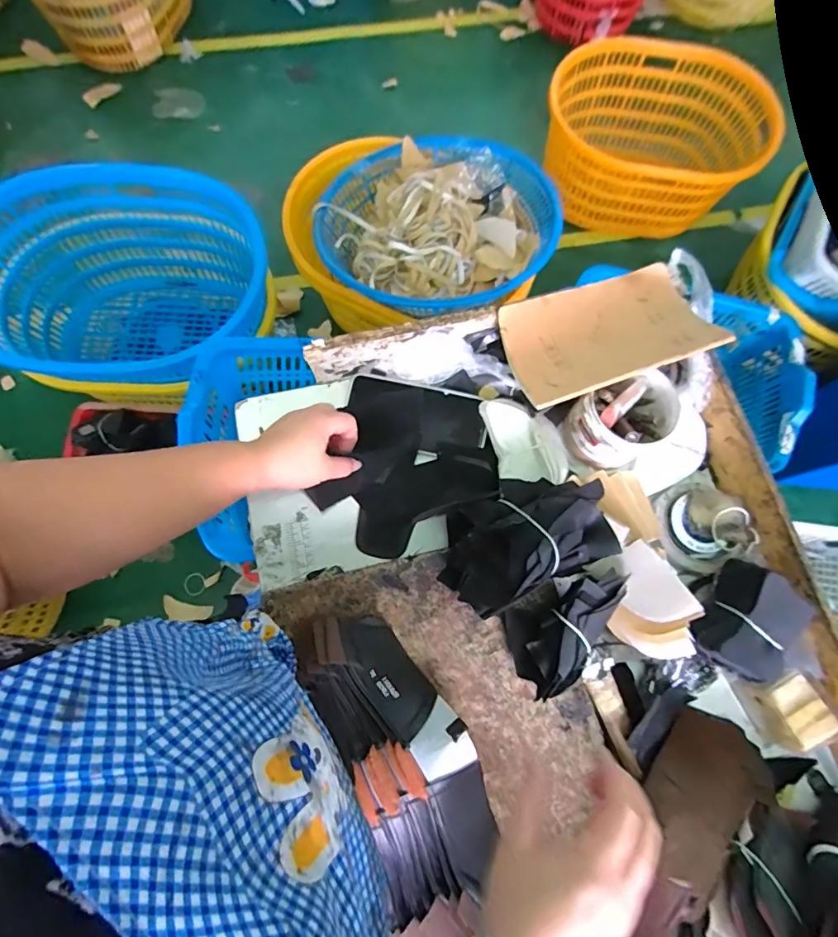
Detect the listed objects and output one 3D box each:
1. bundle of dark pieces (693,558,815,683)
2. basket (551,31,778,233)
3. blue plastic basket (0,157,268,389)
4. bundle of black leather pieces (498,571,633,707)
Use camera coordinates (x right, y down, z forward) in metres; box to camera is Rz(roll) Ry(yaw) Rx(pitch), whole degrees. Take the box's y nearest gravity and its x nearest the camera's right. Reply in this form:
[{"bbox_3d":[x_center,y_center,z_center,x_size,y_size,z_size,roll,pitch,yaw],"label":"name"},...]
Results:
[{"bbox_3d":[0.327,0.157,0.473,0.091,0.050,0.099,44,78,9],"label":"bundle of dark pieces"},{"bbox_3d":[0.665,-0.933,1.389,0.612,0.246,0.436,9,75,0],"label":"basket"},{"bbox_3d":[-0.673,-0.396,1.156,0.657,0.331,0.484,0,75,-2],"label":"blue plastic basket"},{"bbox_3d":[0.153,0.155,0.461,0.132,0.054,0.082,-24,77,-8],"label":"bundle of black leather pieces"}]

